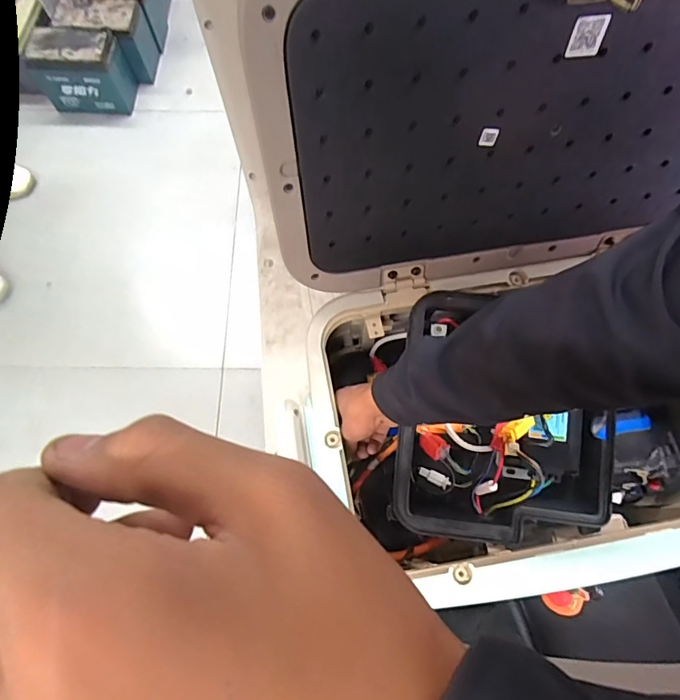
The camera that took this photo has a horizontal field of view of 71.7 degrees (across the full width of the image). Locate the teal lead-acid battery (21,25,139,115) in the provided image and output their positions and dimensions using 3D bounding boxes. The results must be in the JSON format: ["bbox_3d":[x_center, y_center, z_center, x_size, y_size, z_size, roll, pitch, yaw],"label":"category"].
[{"bbox_3d":[-0.752,-0.810,1.374,0.259,0.186,0.142,4,72,1],"label":"teal lead-acid battery"}]

